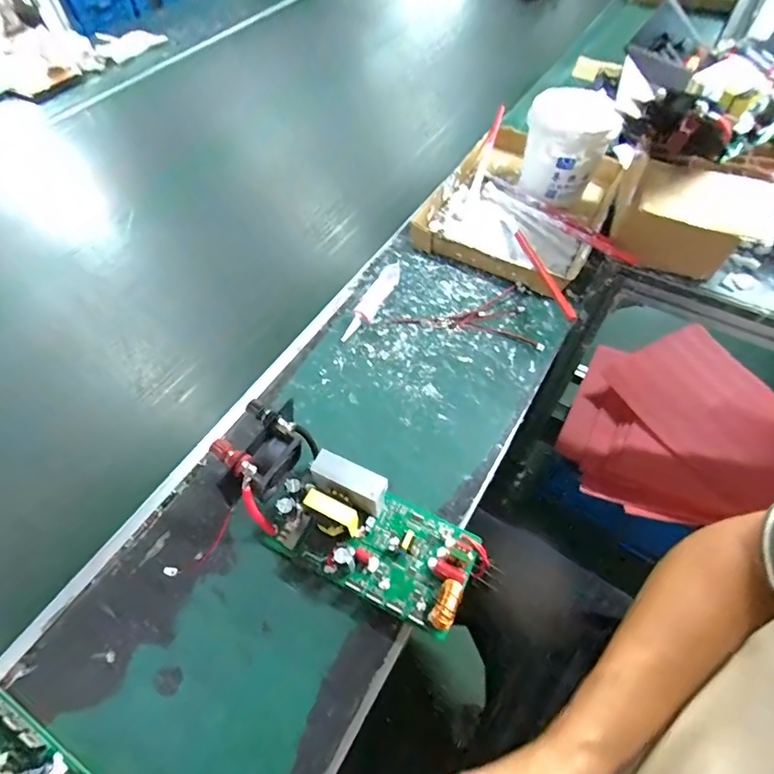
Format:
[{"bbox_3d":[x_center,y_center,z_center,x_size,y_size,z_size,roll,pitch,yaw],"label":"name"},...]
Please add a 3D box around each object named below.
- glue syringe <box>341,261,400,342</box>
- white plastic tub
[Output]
[{"bbox_3d":[-0.021,-0.112,0.578,0.025,0.022,0.146,26,60,15],"label":"glue syringe"},{"bbox_3d":[0.271,-0.368,0.660,0.123,0.128,0.107,11,58,6],"label":"white plastic tub"}]

